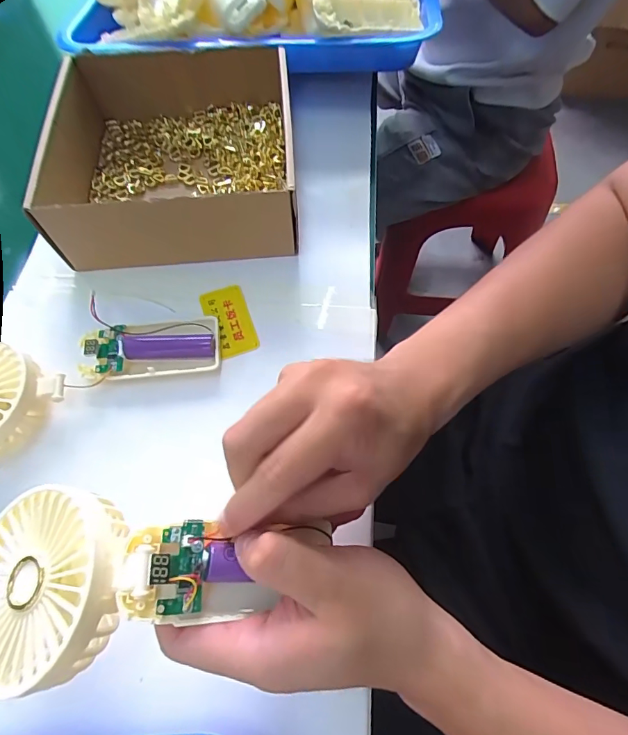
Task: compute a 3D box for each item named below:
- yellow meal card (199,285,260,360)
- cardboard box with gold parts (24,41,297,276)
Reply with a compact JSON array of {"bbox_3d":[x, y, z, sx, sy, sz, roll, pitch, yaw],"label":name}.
[{"bbox_3d":[-0.070,-0.039,0.357,0.035,0.004,0.066,-19,67,-6],"label":"yellow meal card"},{"bbox_3d":[-0.123,-0.198,0.396,0.195,0.074,0.204,-5,65,0],"label":"cardboard box with gold parts"}]

